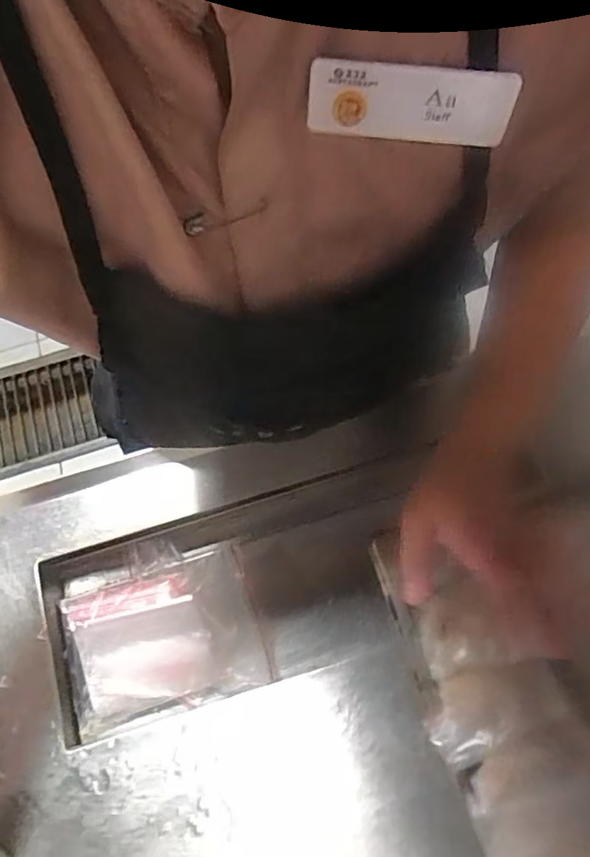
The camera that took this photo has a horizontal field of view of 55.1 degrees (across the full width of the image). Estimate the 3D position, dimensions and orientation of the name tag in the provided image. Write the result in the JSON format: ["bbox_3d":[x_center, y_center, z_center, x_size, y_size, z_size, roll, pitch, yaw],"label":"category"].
[{"bbox_3d":[0.043,-0.122,0.211,0.075,0.028,0.005,3,53,3],"label":"name tag"}]

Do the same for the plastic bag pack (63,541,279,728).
[{"bbox_3d":[-0.129,0.187,0.536,0.176,0.058,0.150,-20,71,-5],"label":"plastic bag pack"}]

